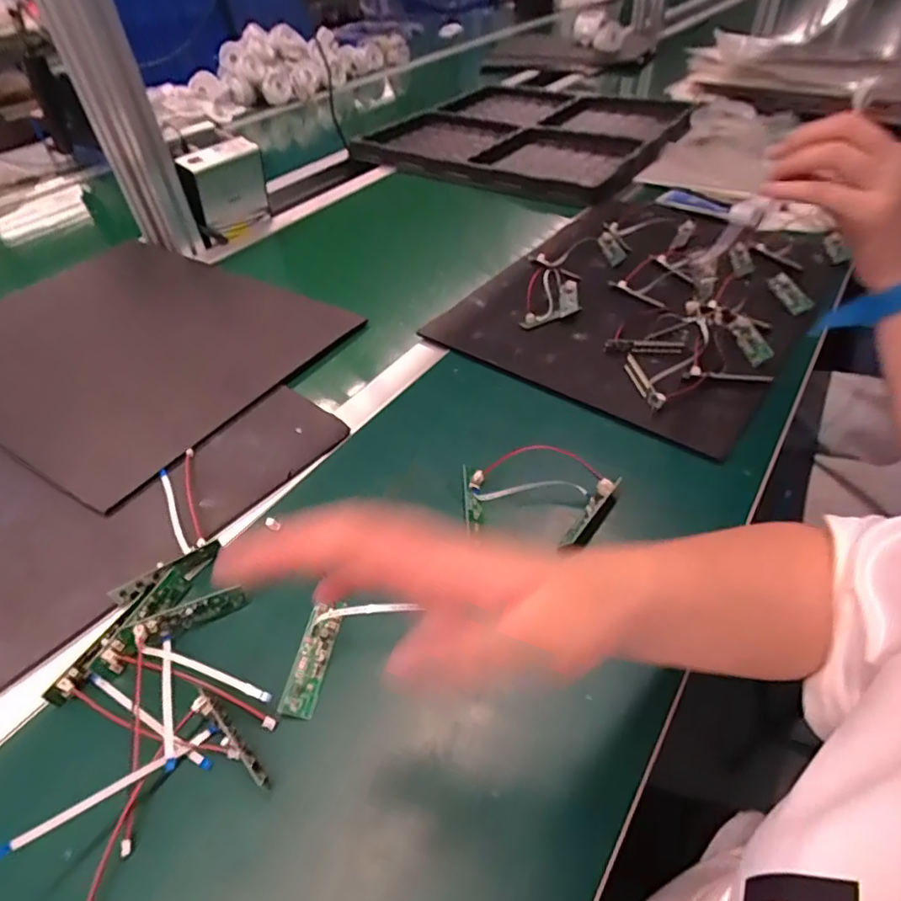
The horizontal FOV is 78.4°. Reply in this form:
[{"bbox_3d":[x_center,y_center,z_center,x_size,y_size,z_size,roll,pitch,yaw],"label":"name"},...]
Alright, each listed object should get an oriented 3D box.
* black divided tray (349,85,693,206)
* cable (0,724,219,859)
[{"bbox_3d":[0.189,-0.698,1.205,0.542,0.054,0.641,23,51,24],"label":"black divided tray"},{"bbox_3d":[-0.189,0.191,0.316,0.008,0.009,0.113,33,30,31],"label":"cable"}]

